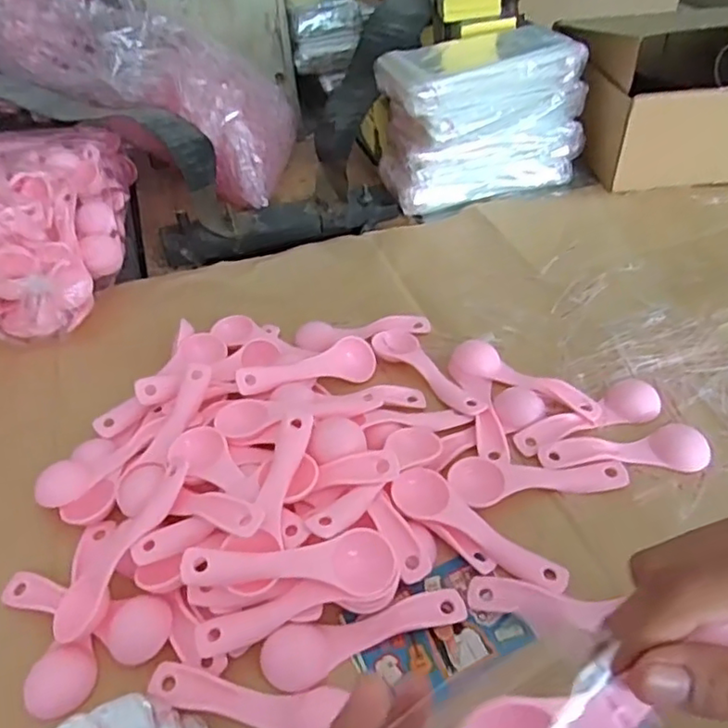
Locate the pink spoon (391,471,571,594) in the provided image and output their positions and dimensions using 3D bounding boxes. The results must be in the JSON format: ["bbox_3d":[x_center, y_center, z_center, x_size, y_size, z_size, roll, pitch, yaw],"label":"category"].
[{"bbox_3d":[0.067,0.100,0.369,0.111,0.013,0.036,33,54,17],"label":"pink spoon"}]

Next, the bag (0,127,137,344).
[{"bbox_3d":[-0.310,-0.147,0.589,0.160,0.099,0.280,-10,44,-5],"label":"bag"}]

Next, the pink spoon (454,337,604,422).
[{"bbox_3d":[0.116,0.013,0.447,0.108,0.013,0.027,28,53,30],"label":"pink spoon"}]

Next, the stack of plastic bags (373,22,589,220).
[{"bbox_3d":[0.122,-0.261,0.652,0.208,0.129,0.119,-15,45,-10],"label":"stack of plastic bags"}]

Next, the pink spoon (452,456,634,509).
[{"bbox_3d":[0.109,0.069,0.392,0.109,0.011,0.036,-9,44,-4],"label":"pink spoon"}]

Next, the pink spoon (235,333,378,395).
[{"bbox_3d":[-0.040,0.003,0.456,0.111,0.019,0.029,-12,42,-31],"label":"pink spoon"}]

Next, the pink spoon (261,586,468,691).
[{"bbox_3d":[0.001,0.144,0.338,0.112,0.012,0.030,-19,45,-14],"label":"pink spoon"}]

